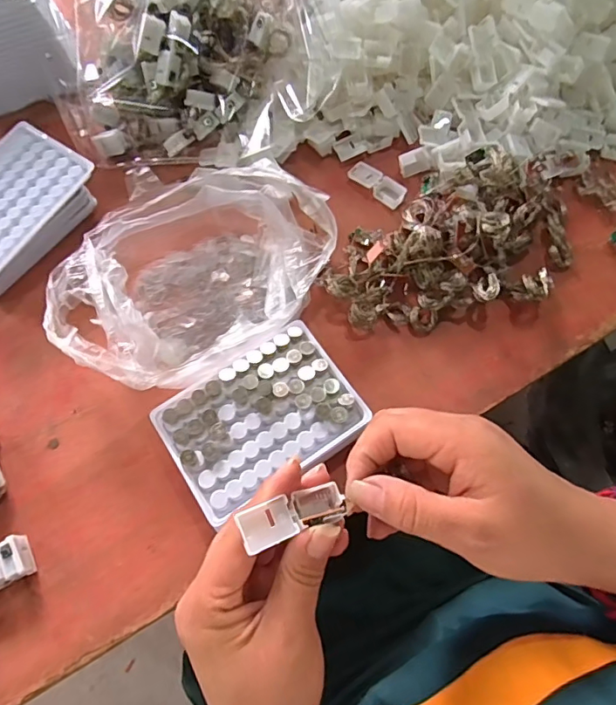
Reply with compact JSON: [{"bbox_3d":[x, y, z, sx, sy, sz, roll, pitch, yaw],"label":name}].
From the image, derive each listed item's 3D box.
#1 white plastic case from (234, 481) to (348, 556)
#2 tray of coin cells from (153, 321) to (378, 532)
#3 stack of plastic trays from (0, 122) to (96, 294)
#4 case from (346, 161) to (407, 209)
[{"bbox_3d":[-0.007,0.079,0.238,0.053,0.014,0.018,-13,66,-35],"label":"white plastic case"},{"bbox_3d":[-0.033,0.048,0.357,0.128,0.033,0.093,-32,72,-9],"label":"tray of coin cells"},{"bbox_3d":[-0.254,-0.117,0.424,0.106,0.044,0.143,33,74,13],"label":"stack of plastic trays"},{"bbox_3d":[0.062,-0.151,0.440,0.054,0.008,0.021,41,76,15],"label":"case"}]

